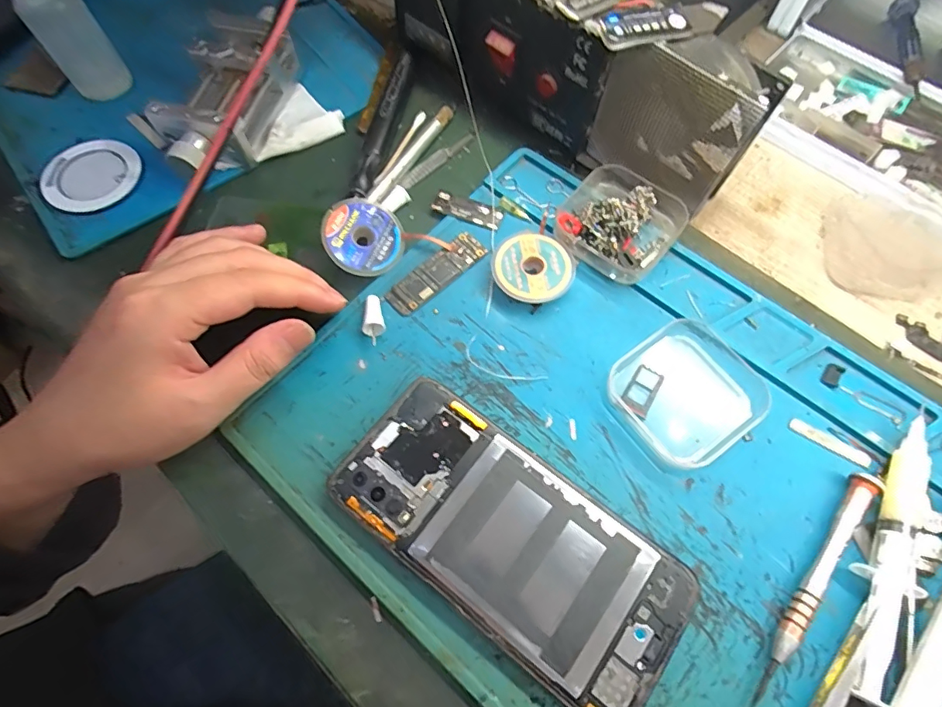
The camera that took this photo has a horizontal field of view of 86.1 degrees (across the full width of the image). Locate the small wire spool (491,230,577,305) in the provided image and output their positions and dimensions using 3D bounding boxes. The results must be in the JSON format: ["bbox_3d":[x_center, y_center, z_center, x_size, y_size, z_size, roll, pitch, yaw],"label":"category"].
[{"bbox_3d":[0.035,-0.047,0.283,0.045,0.012,0.042,0,66,1],"label":"small wire spool"}]

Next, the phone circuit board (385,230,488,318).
[{"bbox_3d":[-0.019,-0.047,0.288,0.064,0.004,0.020,-40,72,-15],"label":"phone circuit board"}]

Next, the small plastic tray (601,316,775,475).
[{"bbox_3d":[0.107,0.020,0.252,0.066,0.018,0.063,-34,70,-13],"label":"small plastic tray"}]

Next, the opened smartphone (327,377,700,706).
[{"bbox_3d":[0.016,0.082,0.229,0.157,0.010,0.073,35,71,15],"label":"opened smartphone"}]

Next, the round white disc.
[{"bbox_3d":[-0.240,-0.113,0.319,0.056,0.007,0.056,0,66,1],"label":"round white disc"}]

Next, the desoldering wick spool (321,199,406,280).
[{"bbox_3d":[-0.062,-0.067,0.291,0.045,0.009,0.044,2,83,-19],"label":"desoldering wick spool"}]

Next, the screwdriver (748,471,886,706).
[{"bbox_3d":[0.151,0.101,0.220,0.012,0.010,0.115,35,71,15],"label":"screwdriver"}]

